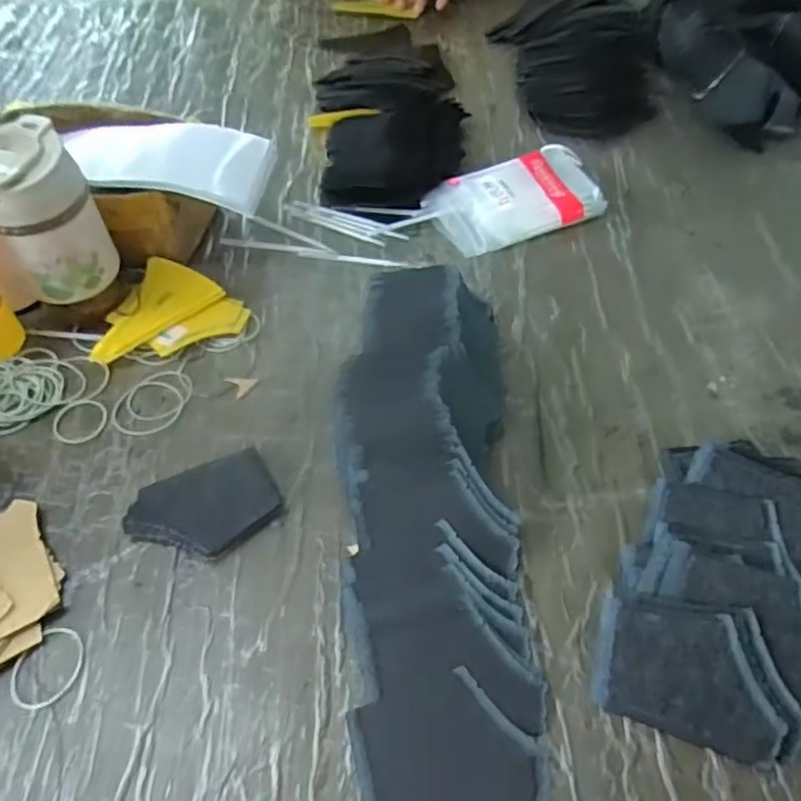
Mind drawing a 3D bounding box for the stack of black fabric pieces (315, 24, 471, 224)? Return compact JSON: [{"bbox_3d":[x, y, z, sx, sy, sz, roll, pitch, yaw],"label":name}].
[{"bbox_3d":[-0.013,-0.363,0.792,0.168,0.033,0.405,-4,52,-4],"label":"stack of black fabric pieces"}]

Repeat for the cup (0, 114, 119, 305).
[{"bbox_3d":[-0.283,-0.139,0.535,0.078,0.146,0.076,-23,55,-17],"label":"cup"}]

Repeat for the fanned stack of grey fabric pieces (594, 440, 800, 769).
[{"bbox_3d":[0.224,0.117,0.434,0.136,0.033,0.231,26,56,19],"label":"fanned stack of grey fabric pieces"}]

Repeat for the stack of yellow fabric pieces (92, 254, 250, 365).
[{"bbox_3d":[-0.199,-0.071,0.579,0.106,0.028,0.116,14,53,10],"label":"stack of yellow fabric pieces"}]

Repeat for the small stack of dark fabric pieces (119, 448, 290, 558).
[{"bbox_3d":[-0.141,0.077,0.467,0.103,0.015,0.069,-21,55,-16],"label":"small stack of dark fabric pieces"}]

